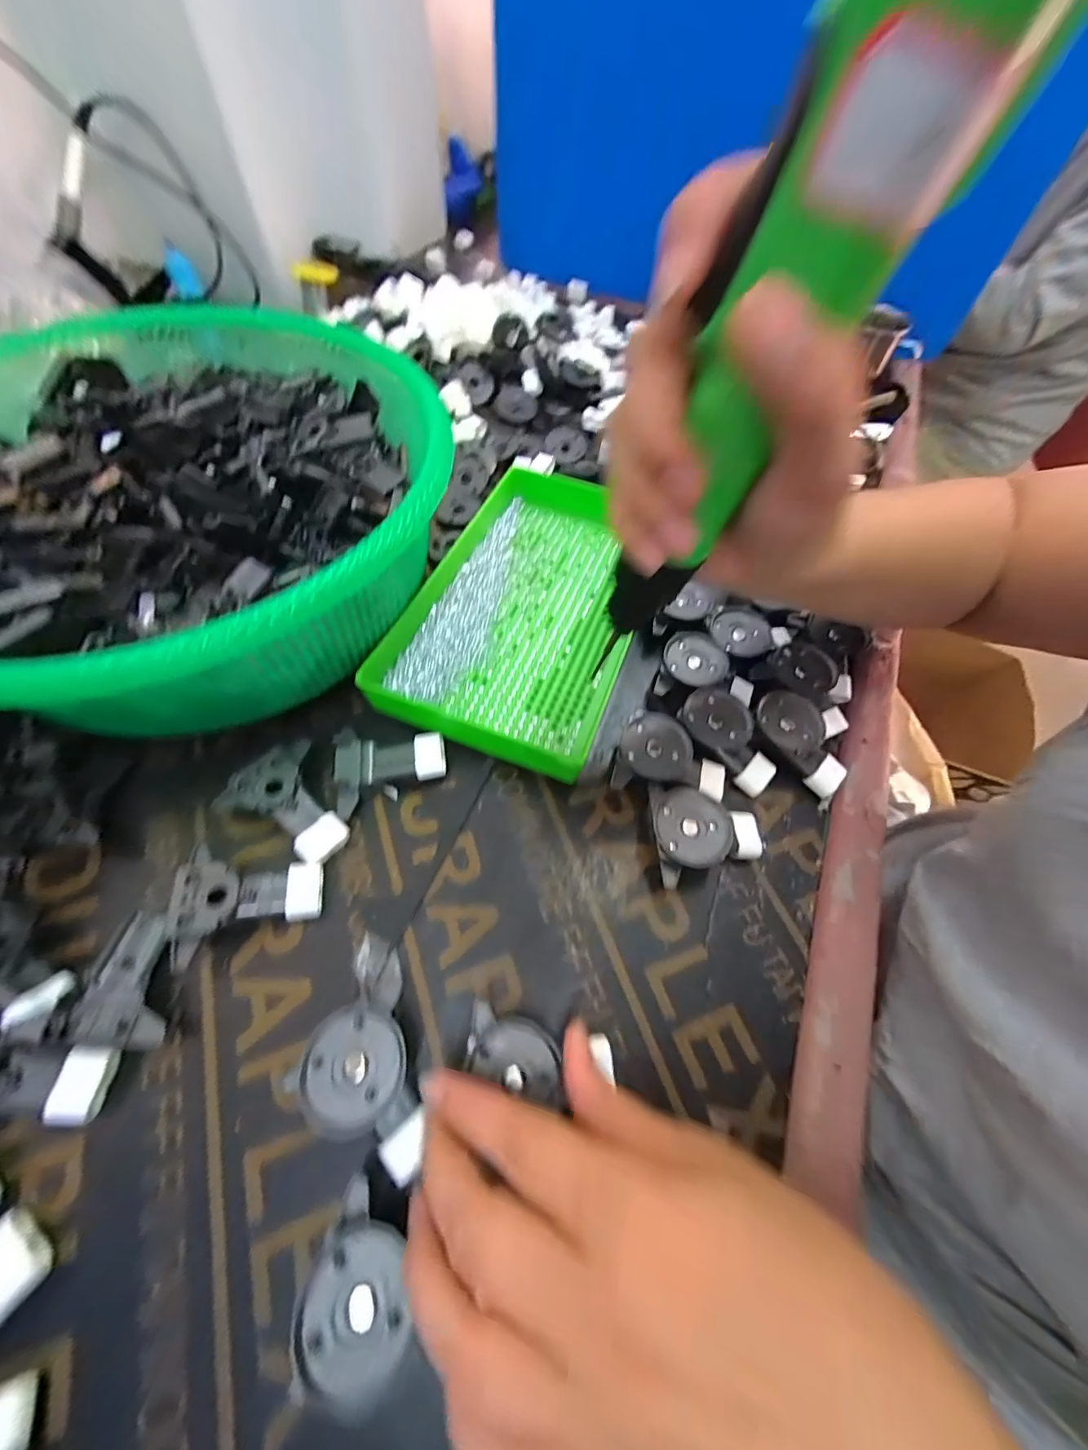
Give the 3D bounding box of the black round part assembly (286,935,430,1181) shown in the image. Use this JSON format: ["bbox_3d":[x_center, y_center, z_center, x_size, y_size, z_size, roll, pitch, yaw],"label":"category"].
[{"bbox_3d":[-0.084,0.148,0.212,0.047,0.029,0.093,-17,63,-12],"label":"black round part assembly"}]

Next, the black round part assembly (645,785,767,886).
[{"bbox_3d":[0.093,0.062,0.271,0.066,0.028,0.053,-4,61,-5],"label":"black round part assembly"}]

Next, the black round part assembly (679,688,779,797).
[{"bbox_3d":[0.117,0.009,0.296,0.039,0.012,0.070,-31,80,-19],"label":"black round part assembly"}]

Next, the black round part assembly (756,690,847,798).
[{"bbox_3d":[0.163,0.010,0.297,0.035,0.016,0.069,-27,81,-17],"label":"black round part assembly"}]

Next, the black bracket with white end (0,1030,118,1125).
[{"bbox_3d":[-0.225,0.151,0.201,0.067,0.010,0.040,14,60,-11],"label":"black bracket with white end"}]

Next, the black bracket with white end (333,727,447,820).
[{"bbox_3d":[-0.092,0.026,0.286,0.062,0.021,0.048,-7,61,-7],"label":"black bracket with white end"}]

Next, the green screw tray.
[{"bbox_3d":[-0.011,-0.091,0.347,0.157,0.035,0.249,18,61,7],"label":"green screw tray"}]

